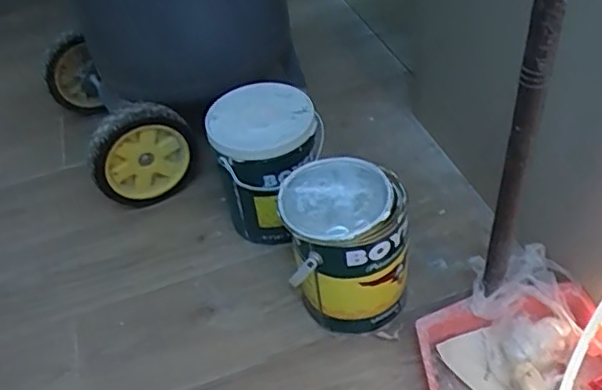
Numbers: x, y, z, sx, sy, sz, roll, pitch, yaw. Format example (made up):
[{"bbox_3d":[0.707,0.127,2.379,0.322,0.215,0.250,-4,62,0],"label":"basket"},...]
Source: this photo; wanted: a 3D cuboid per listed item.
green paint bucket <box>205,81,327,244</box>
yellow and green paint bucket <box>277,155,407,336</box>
[{"bbox_3d":[-0.049,-0.043,1.028,0.177,0.242,0.159,-10,43,-1],"label":"green paint bucket"},{"bbox_3d":[0.066,0.080,0.882,0.163,0.230,0.143,-5,43,3],"label":"yellow and green paint bucket"}]

